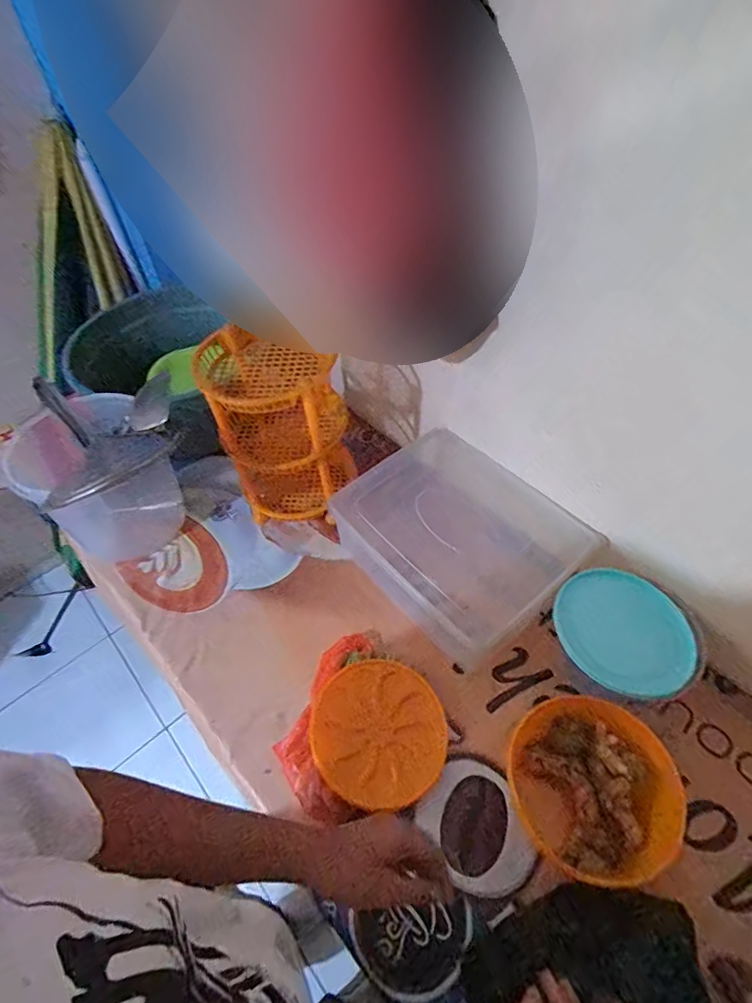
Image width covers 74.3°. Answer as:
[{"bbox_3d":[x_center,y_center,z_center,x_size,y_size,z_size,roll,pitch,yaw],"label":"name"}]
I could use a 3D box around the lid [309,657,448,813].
[{"bbox_3d":[0.005,0.325,0.707,0.185,0.007,0.186,4,55,-6],"label":"lid"}]

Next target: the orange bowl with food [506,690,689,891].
[{"bbox_3d":[0.267,0.357,0.627,0.171,0.108,0.189,-29,56,-19],"label":"orange bowl with food"}]

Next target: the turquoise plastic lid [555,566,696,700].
[{"bbox_3d":[0.342,0.179,0.690,0.150,0.012,0.179,-36,60,-2],"label":"turquoise plastic lid"}]

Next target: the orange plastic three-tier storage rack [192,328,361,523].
[{"bbox_3d":[-0.163,-0.119,0.887,0.227,0.323,0.170,-13,52,-8],"label":"orange plastic three-tier storage rack"}]

